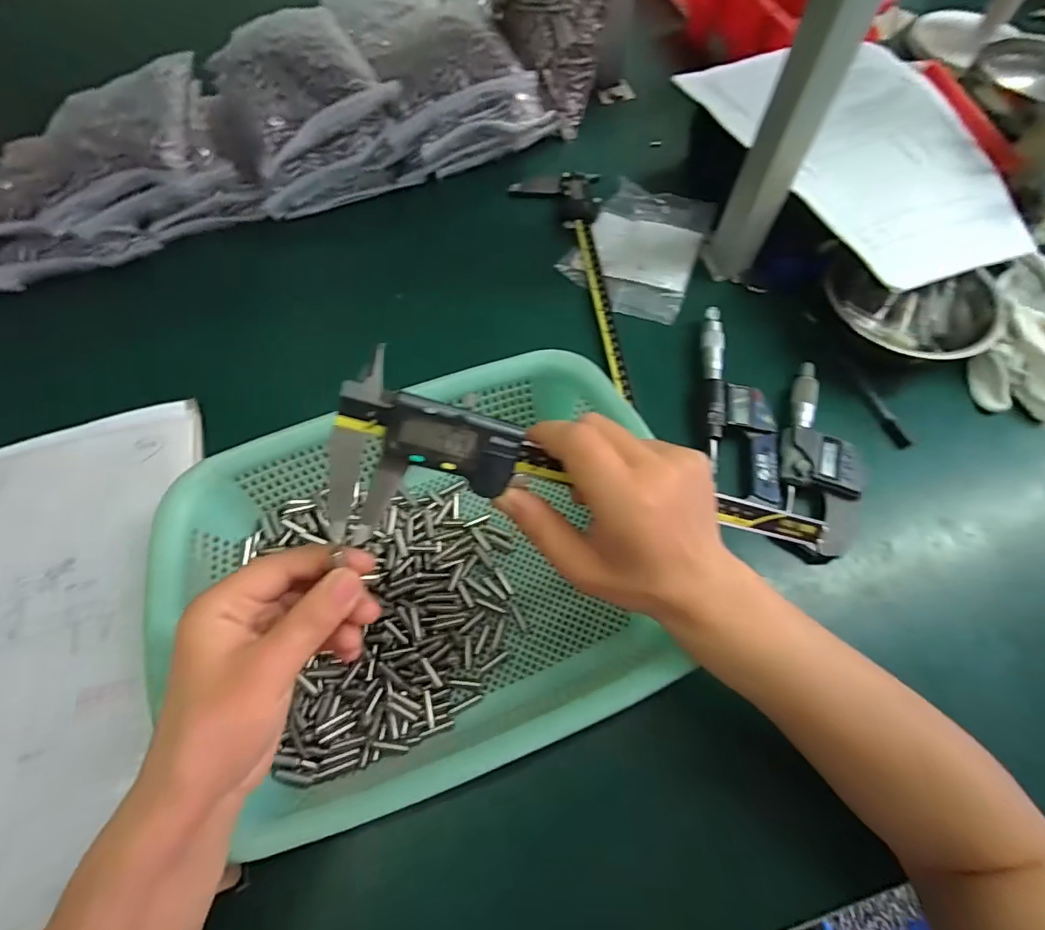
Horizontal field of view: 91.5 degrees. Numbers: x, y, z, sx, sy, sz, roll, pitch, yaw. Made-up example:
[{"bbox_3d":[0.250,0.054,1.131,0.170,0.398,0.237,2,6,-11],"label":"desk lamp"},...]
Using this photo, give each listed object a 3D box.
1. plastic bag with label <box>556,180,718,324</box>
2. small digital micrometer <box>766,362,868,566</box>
[{"bbox_3d":[0.110,-0.209,0.483,0.111,0.015,0.162,21,66,10],"label":"plastic bag with label"},{"bbox_3d":[0.219,-0.008,0.368,0.054,0.025,0.155,14,65,7],"label":"small digital micrometer"}]

